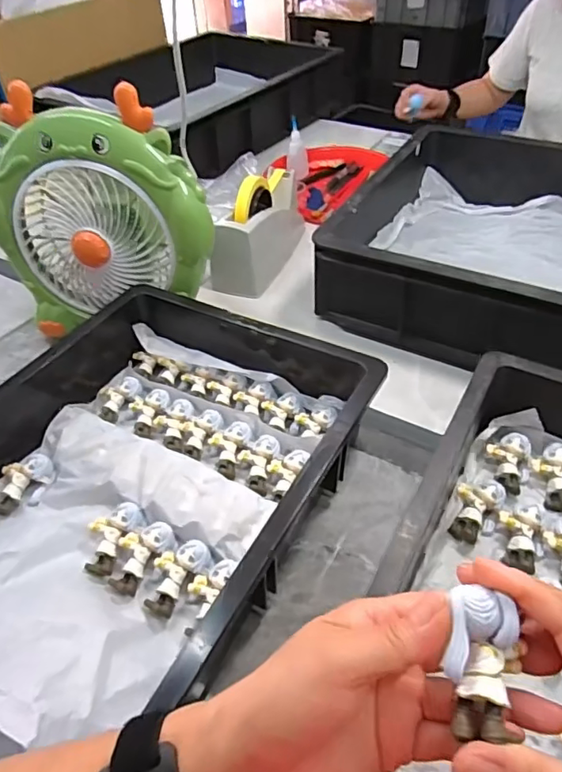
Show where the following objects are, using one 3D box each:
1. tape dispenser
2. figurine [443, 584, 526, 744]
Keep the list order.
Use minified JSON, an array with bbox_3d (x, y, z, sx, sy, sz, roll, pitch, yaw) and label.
[{"bbox_3d":[-0.026,-0.230,0.779,0.066,0.120,0.234,17,47,19],"label":"tape dispenser"},{"bbox_3d":[0.089,0.120,0.232,0.031,0.029,0.053,7,45,10],"label":"figurine"}]

